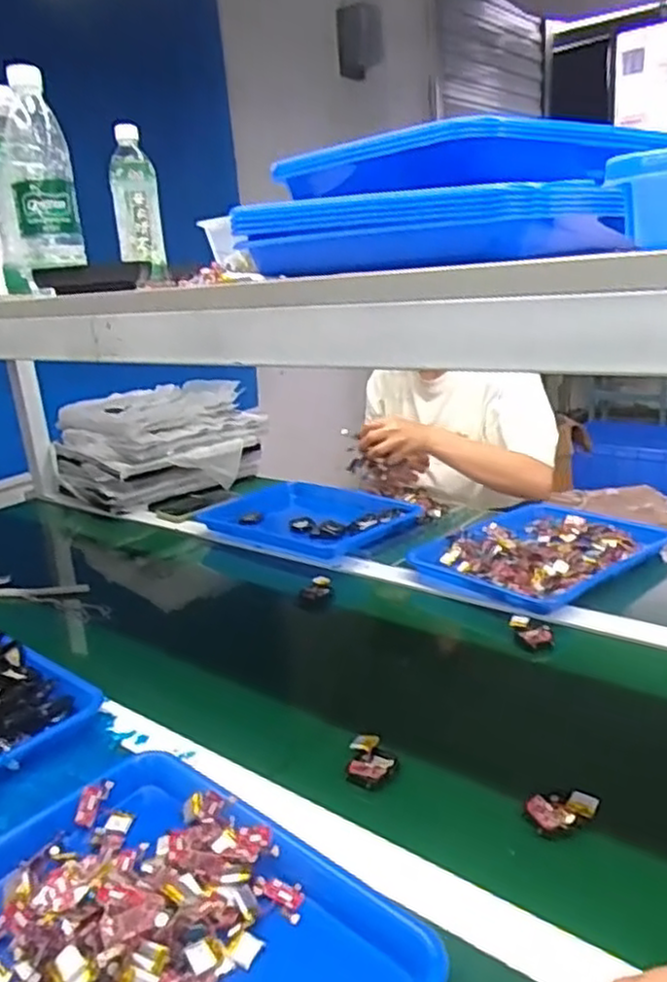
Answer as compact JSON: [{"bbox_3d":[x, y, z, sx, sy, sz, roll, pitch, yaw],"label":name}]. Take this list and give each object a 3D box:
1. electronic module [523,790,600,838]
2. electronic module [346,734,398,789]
[{"bbox_3d":[0.178,0.249,0.562,0.053,0.016,0.030,-7,18,-5],"label":"electronic module"},{"bbox_3d":[0.034,0.238,0.637,0.042,0.015,0.052,-2,18,9],"label":"electronic module"}]

